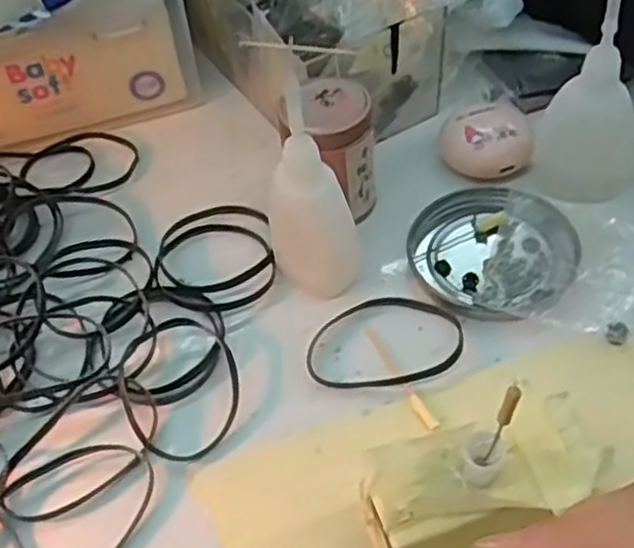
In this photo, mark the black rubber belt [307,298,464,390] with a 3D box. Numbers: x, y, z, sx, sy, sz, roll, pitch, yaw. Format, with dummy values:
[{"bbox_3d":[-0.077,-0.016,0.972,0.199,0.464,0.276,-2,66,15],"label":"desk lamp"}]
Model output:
[{"bbox_3d":[0.030,0.030,0.351,0.070,0.004,0.048,-8,50,0],"label":"black rubber belt"}]

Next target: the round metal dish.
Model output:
[{"bbox_3d":[0.084,-0.012,0.371,0.078,0.011,0.076,-3,50,4],"label":"round metal dish"}]

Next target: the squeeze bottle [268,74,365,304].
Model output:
[{"bbox_3d":[-0.002,-0.031,0.341,0.034,0.099,0.034,-23,52,-13],"label":"squeeze bottle"}]

